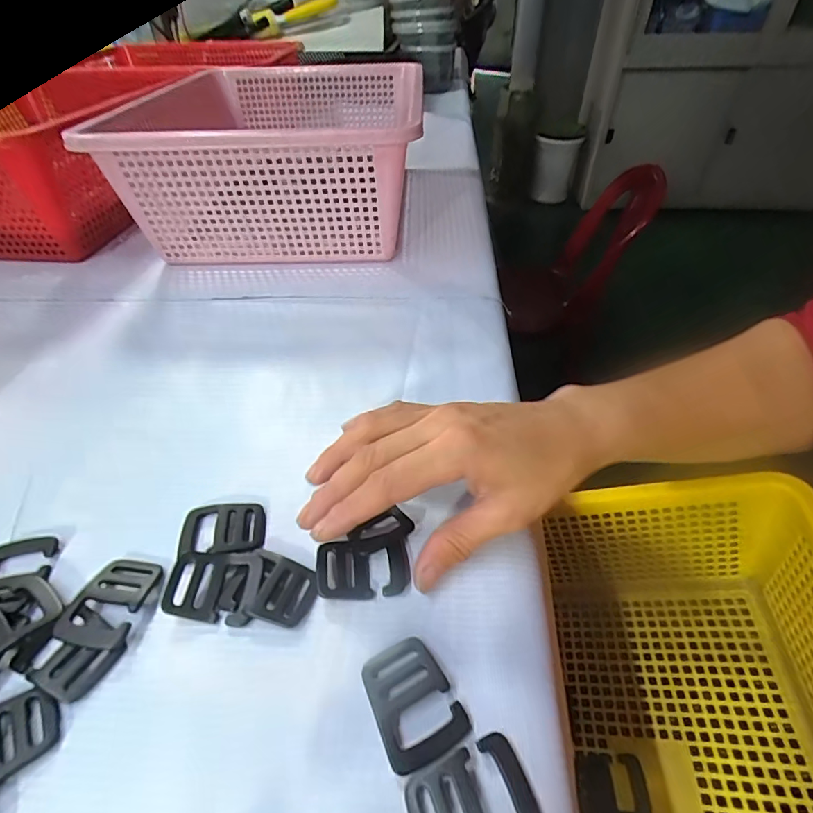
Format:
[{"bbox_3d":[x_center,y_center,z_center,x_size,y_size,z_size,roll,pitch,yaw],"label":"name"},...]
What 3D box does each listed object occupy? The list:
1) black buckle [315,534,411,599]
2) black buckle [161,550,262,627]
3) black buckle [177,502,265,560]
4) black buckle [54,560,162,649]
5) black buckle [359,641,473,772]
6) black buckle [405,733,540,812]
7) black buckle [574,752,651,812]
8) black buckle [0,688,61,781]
[{"bbox_3d":[-0.021,0.080,0.226,0.045,0.005,0.029,-6,60,-11],"label":"black buckle"},{"bbox_3d":[-0.093,0.086,0.221,0.042,0.010,0.034,1,44,3],"label":"black buckle"},{"bbox_3d":[-0.099,0.066,0.245,0.044,0.007,0.030,-7,44,-6],"label":"black buckle"},{"bbox_3d":[-0.140,0.092,0.216,0.032,0.010,0.042,0,44,2],"label":"black buckle"},{"bbox_3d":[0.002,0.118,0.186,0.033,0.005,0.043,-18,46,-16],"label":"black buckle"},{"bbox_3d":[0.023,0.140,0.160,0.044,0.006,0.032,-16,46,-14],"label":"black buckle"},{"bbox_3d":[0.129,0.240,0.288,0.041,0.004,0.033,-10,45,16],"label":"black buckle"},{"bbox_3d":[-0.154,0.128,0.181,0.027,0.005,0.030,-31,51,-27],"label":"black buckle"}]

